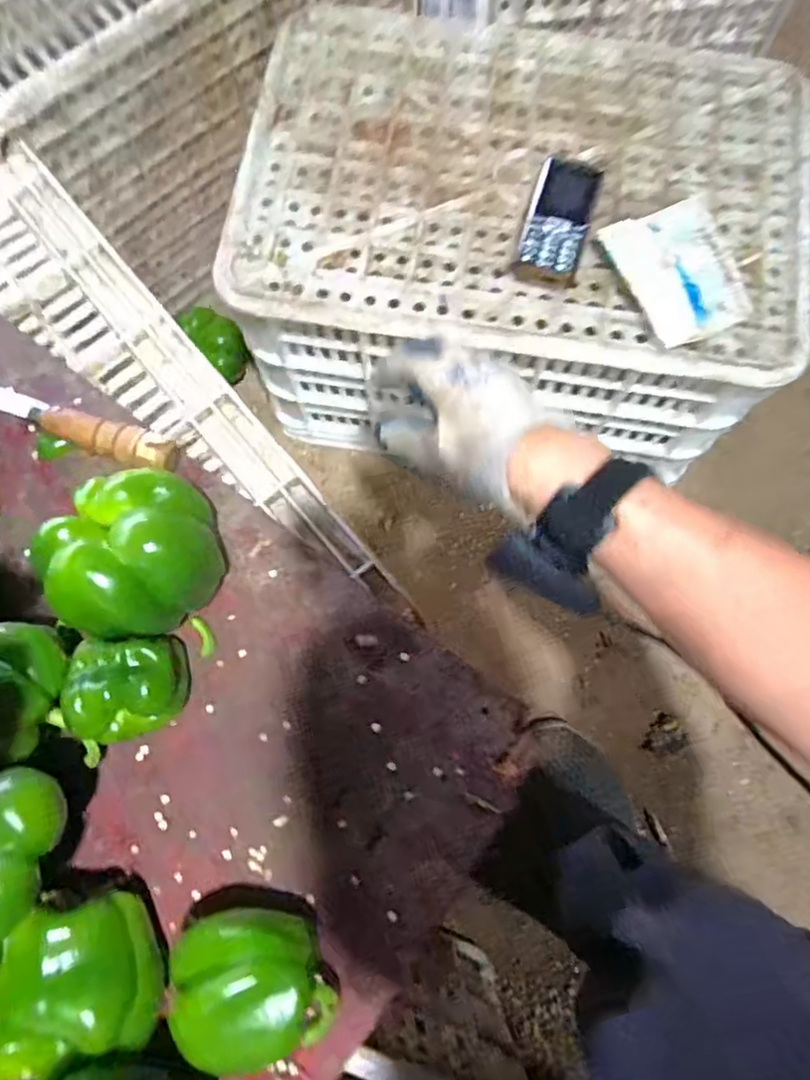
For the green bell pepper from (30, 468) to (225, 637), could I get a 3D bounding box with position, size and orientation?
[{"bbox_3d":[-0.154,0.008,0.373,0.089,0.078,0.089,0,76,-1],"label":"green bell pepper"}]

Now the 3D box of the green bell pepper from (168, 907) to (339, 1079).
[{"bbox_3d":[-0.076,0.233,0.327,0.068,0.060,0.084,-20,77,-6],"label":"green bell pepper"}]

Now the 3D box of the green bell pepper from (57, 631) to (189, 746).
[{"bbox_3d":[-0.159,0.085,0.366,0.060,0.054,0.057,-11,76,-4],"label":"green bell pepper"}]

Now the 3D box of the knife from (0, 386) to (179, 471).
[{"bbox_3d":[-0.234,-0.086,0.421,0.183,0.027,0.030,25,76,5],"label":"knife"}]

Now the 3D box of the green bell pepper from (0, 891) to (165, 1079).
[{"bbox_3d":[-0.180,0.232,0.327,0.098,0.057,0.077,-22,77,-7],"label":"green bell pepper"}]

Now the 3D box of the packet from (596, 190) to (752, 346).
[{"bbox_3d":[0.233,-0.224,0.538,0.093,0.025,0.121,-22,77,-7],"label":"packet"}]

